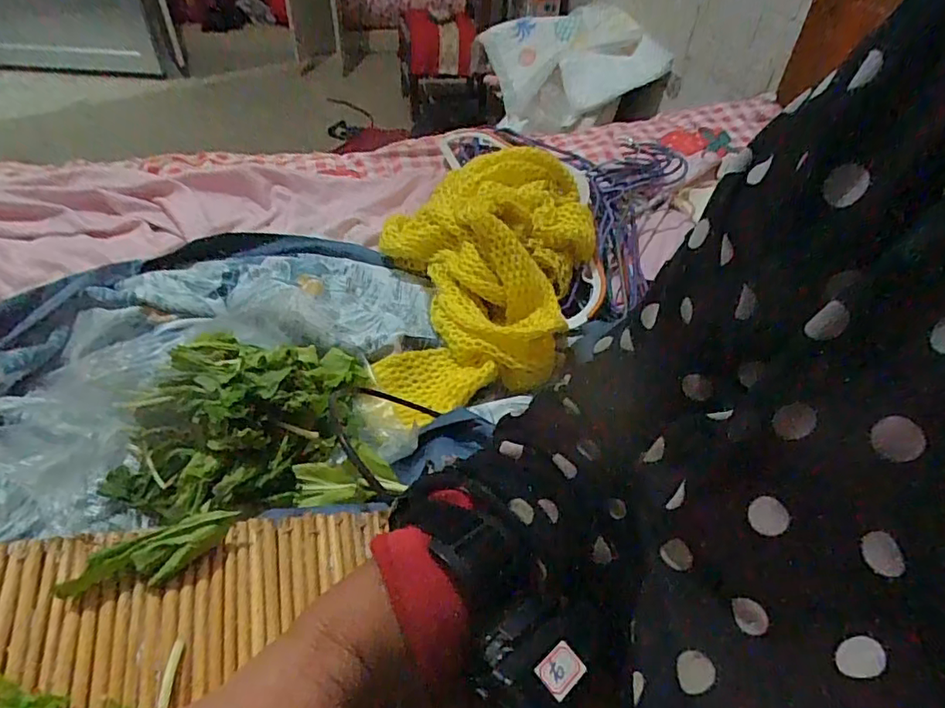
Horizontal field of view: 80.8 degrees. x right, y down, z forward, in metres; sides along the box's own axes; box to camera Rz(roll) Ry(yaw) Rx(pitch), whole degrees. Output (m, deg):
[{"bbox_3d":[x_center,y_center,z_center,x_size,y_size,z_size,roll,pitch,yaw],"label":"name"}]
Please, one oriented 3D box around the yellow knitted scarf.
[{"bbox_3d":[0.006,-0.101,0.570,0.218,0.085,0.372,16,46,12],"label":"yellow knitted scarf"}]

